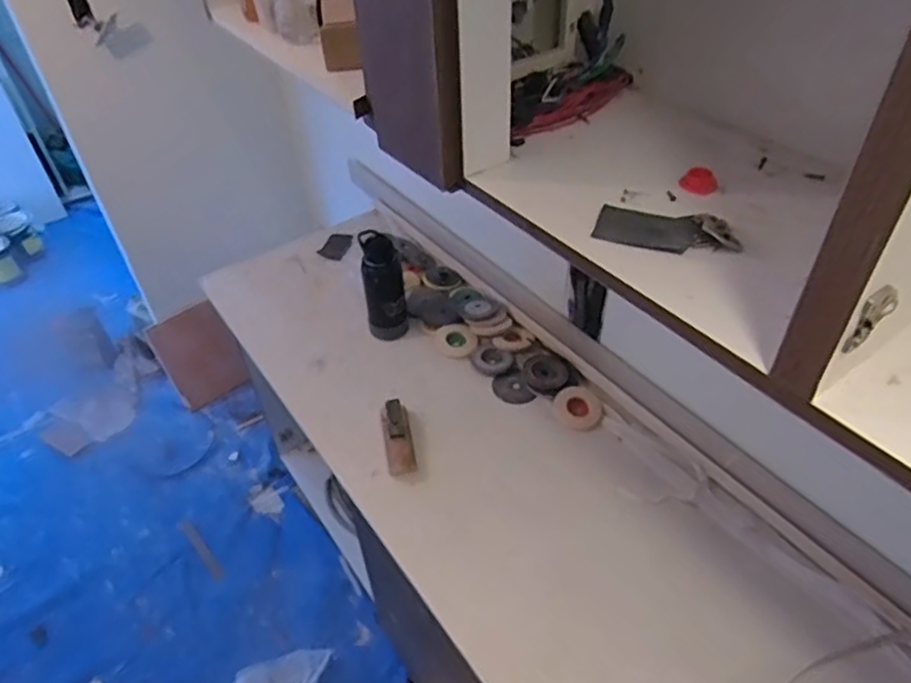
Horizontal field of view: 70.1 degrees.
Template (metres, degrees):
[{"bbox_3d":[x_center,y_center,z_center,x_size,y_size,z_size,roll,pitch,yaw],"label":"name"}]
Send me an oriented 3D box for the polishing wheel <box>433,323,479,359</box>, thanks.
[{"bbox_3d":[-0.001,-0.006,1.483,0.087,0.016,0.104,-26,48,-22],"label":"polishing wheel"}]

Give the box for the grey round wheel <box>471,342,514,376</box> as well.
[{"bbox_3d":[0.079,0.037,1.426,0.088,0.018,0.081,-2,43,2],"label":"grey round wheel"}]

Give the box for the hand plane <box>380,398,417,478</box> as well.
[{"bbox_3d":[-0.112,0.186,1.258,0.056,0.051,0.161,-10,44,-6],"label":"hand plane"}]

